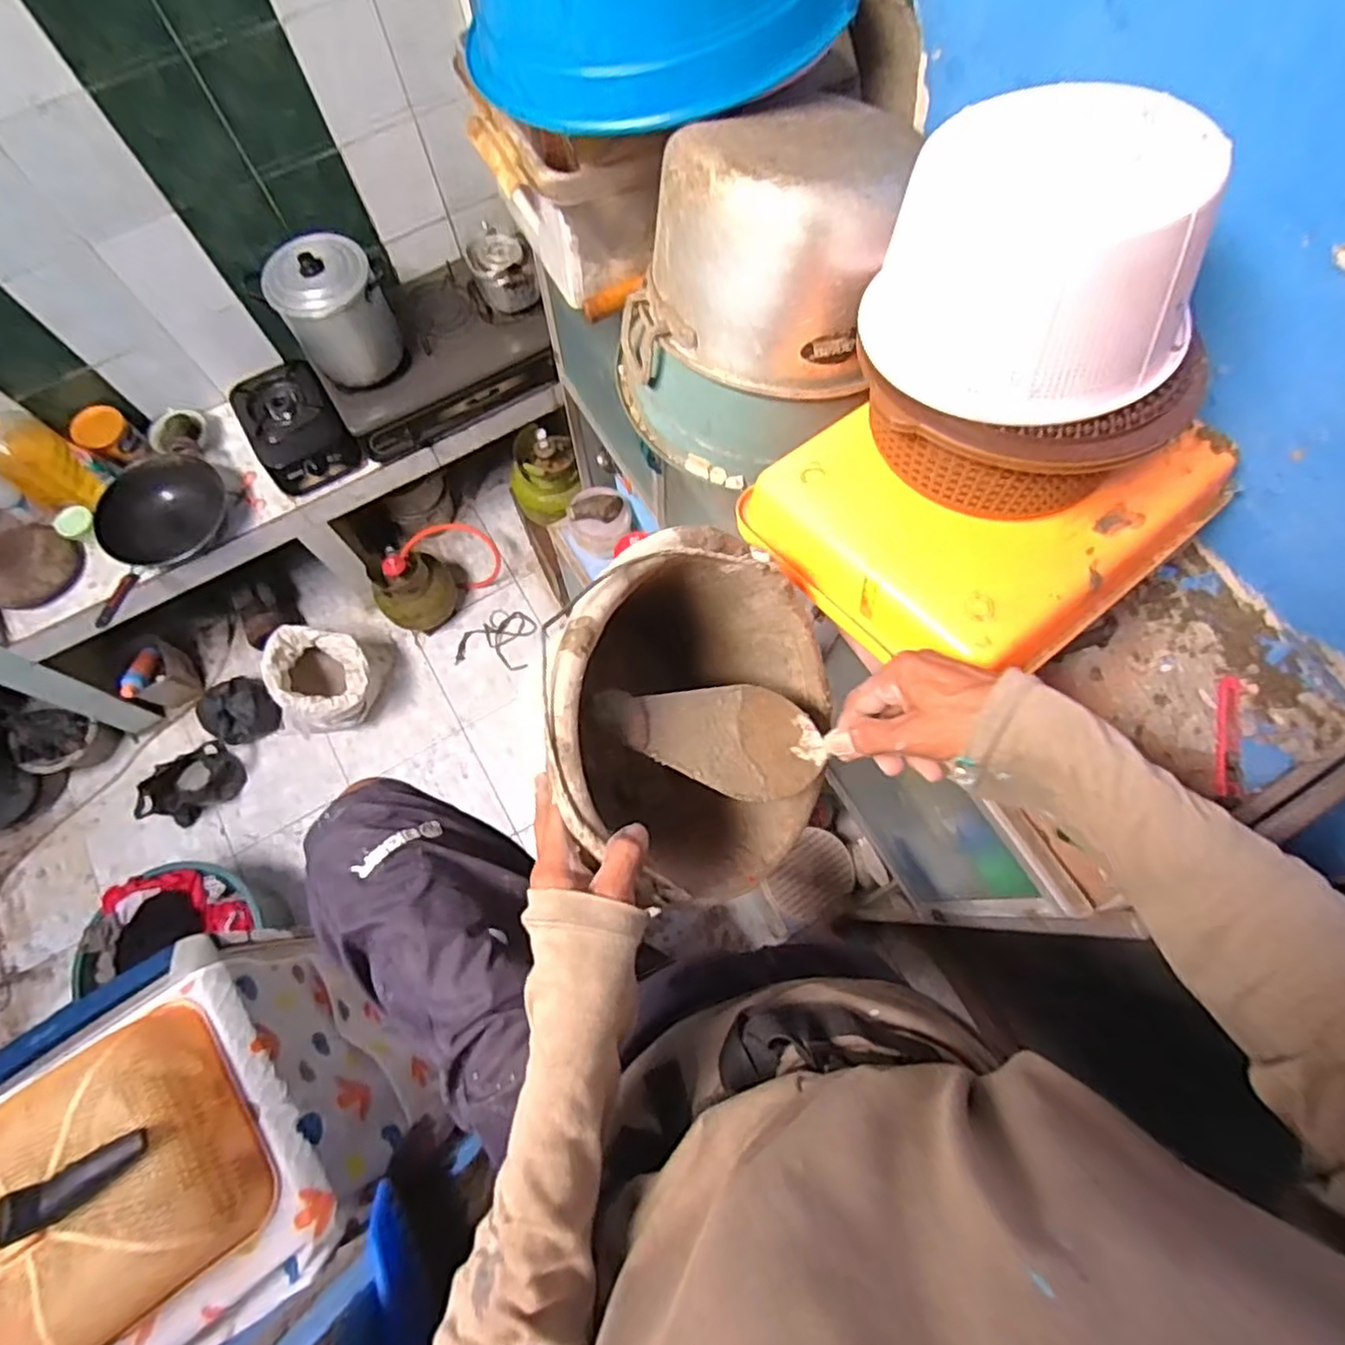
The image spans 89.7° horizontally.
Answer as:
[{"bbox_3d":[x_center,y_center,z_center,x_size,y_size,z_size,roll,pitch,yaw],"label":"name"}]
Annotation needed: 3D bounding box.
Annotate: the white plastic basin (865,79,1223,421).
[{"bbox_3d":[0.241,-0.262,0.418,0.199,0.110,0.181,30,74,9],"label":"white plastic basin"}]

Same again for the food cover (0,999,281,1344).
[{"bbox_3d":[-0.775,0.687,0.842,0.417,0.140,0.312,-35,75,-11],"label":"food cover"}]

